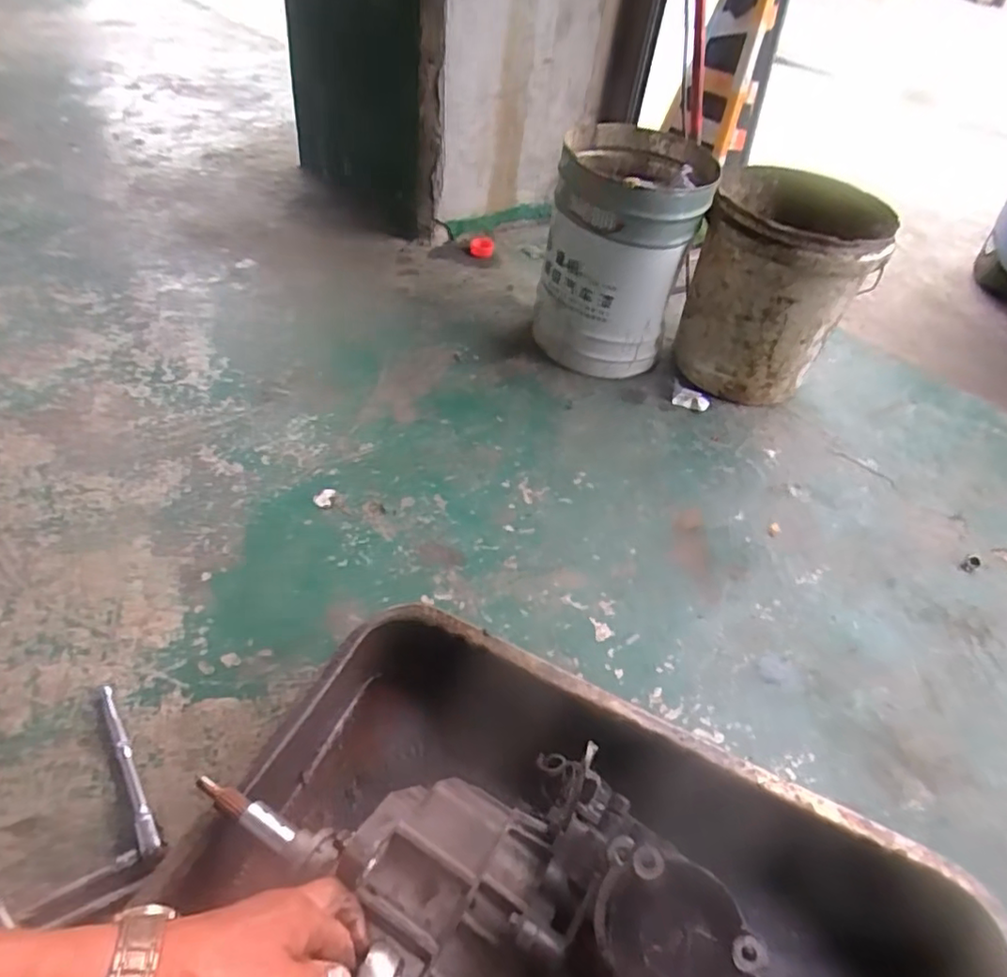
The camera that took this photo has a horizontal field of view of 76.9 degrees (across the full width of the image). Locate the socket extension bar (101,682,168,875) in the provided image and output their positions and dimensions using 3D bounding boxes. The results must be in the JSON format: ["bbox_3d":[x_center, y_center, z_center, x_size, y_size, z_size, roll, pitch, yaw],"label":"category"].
[{"bbox_3d":[-0.358,0.271,0.608,0.021,0.027,0.204,-23,53,-27],"label":"socket extension bar"}]

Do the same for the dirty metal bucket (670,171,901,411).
[{"bbox_3d":[0.460,-0.340,1.108,0.250,0.339,0.257,21,47,13],"label":"dirty metal bucket"}]

